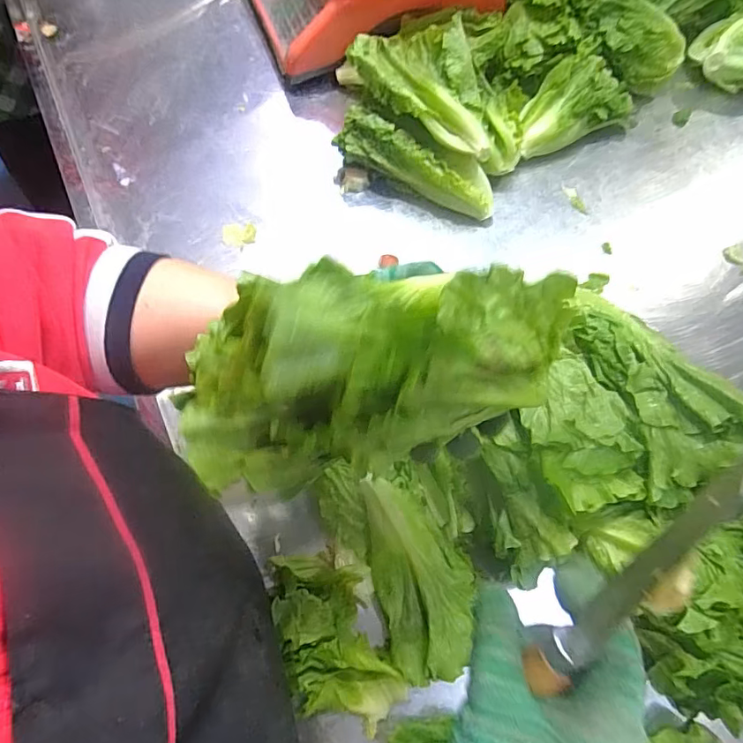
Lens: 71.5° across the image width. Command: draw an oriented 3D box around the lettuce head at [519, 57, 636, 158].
[{"bbox_3d":[0.234,-0.318,0.614,0.167,0.069,0.081,-24,71,-12],"label":"lettuce head"}]

